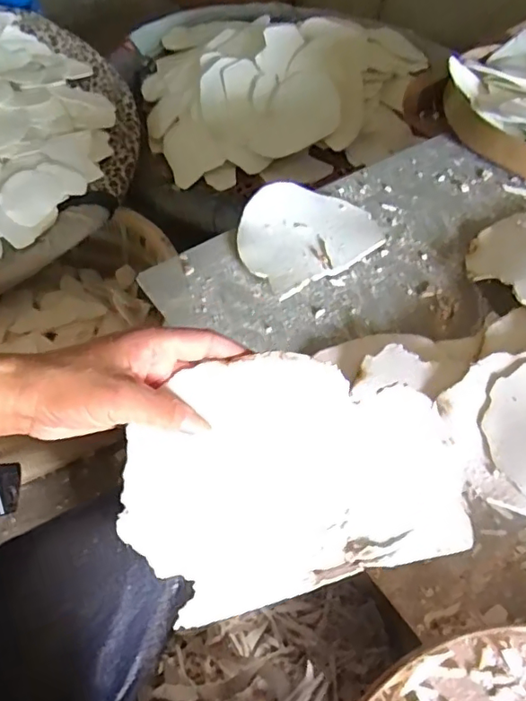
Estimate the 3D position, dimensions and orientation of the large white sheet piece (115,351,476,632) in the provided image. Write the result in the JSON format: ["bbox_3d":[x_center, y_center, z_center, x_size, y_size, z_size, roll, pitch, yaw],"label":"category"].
[{"bbox_3d":[0.012,0.070,0.329,0.188,0.011,0.137,-17,76,1],"label":"large white sheet piece"}]

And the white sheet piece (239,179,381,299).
[{"bbox_3d":[0.042,-0.129,0.585,0.149,0.012,0.128,-28,62,-21],"label":"white sheet piece"}]

